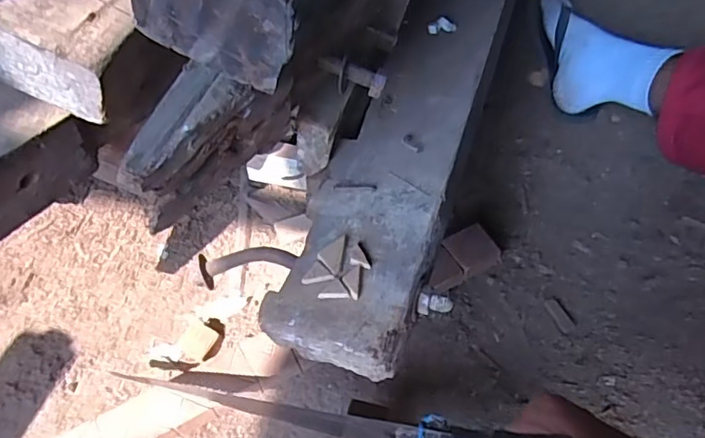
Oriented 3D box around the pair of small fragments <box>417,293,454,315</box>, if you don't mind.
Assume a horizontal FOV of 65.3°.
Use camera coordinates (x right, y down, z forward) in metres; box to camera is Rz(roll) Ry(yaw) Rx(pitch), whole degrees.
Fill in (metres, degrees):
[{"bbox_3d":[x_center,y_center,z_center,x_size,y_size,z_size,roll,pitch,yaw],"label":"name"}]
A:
[{"bbox_3d":[0.068,0.071,0.454,0.028,0.016,0.011,2,53,3],"label":"pair of small fragments"}]

